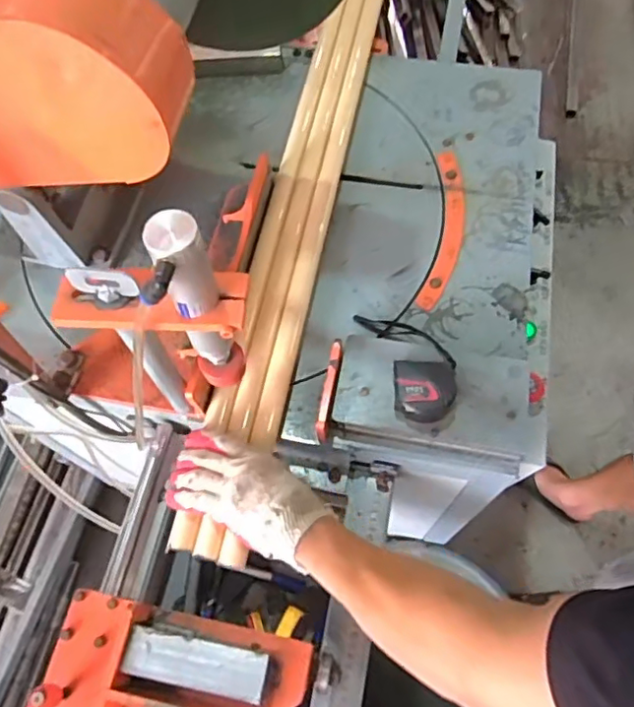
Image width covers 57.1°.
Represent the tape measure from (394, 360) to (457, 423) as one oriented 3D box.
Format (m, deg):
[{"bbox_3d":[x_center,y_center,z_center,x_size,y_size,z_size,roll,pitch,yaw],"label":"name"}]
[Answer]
[{"bbox_3d":[0.110,0.038,0.597,0.061,0.028,0.059,4,65,5],"label":"tape measure"}]

